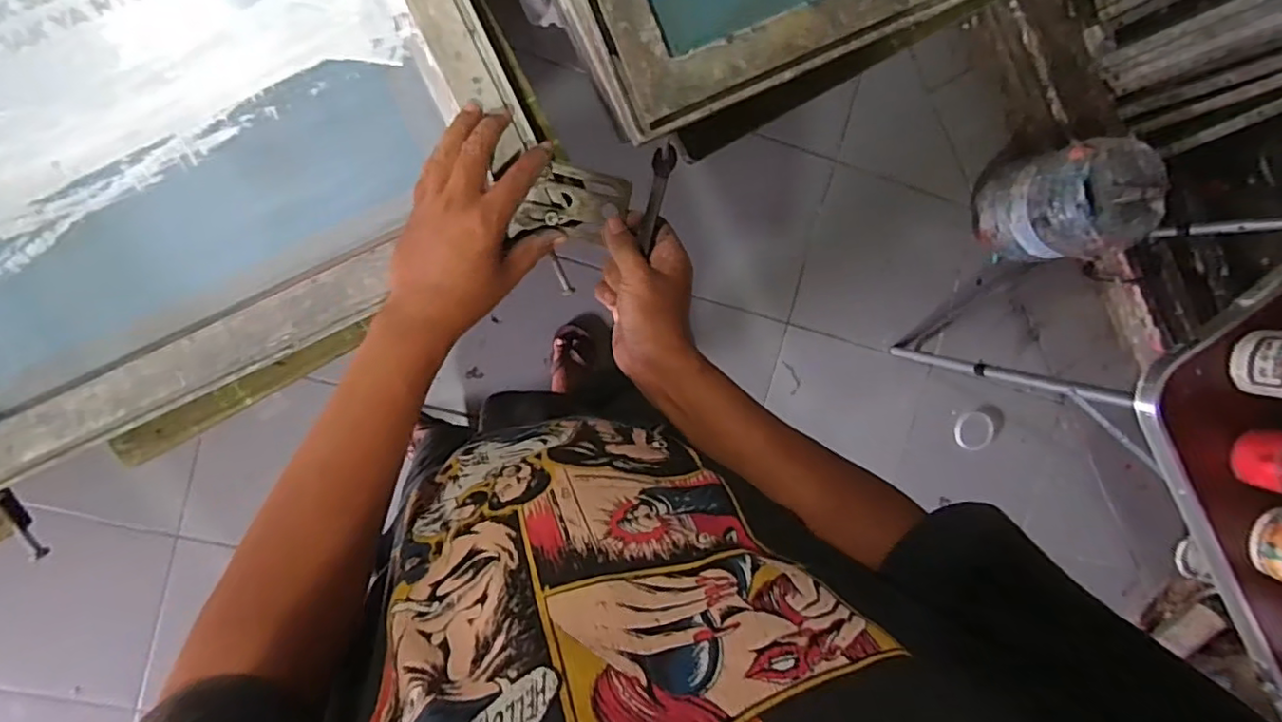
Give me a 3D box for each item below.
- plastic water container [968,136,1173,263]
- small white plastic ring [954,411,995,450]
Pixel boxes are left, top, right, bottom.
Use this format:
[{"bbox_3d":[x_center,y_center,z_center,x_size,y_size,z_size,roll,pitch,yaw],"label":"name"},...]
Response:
[{"bbox_3d":[0.962,-0.357,1.408,0.238,0.306,0.246,-16,98,-5],"label":"plastic water container"},{"bbox_3d":[0.874,0.183,1.602,0.116,0.011,0.109,-3,105,-11],"label":"small white plastic ring"}]

